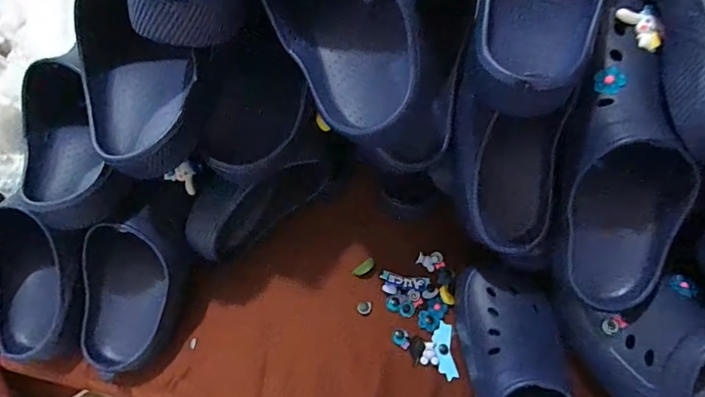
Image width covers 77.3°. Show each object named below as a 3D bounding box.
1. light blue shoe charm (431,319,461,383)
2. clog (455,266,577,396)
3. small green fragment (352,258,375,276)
[{"bbox_3d":[0.106,0.174,0.506,0.024,0.006,0.062,-2,64,-2],"label":"light blue shoe charm"},{"bbox_3d":[0.177,0.201,0.448,0.102,0.081,0.260,-2,64,-2],"label":"clog"},{"bbox_3d":[0.014,0.086,0.546,0.031,0.004,0.014,-35,67,8],"label":"small green fragment"}]

